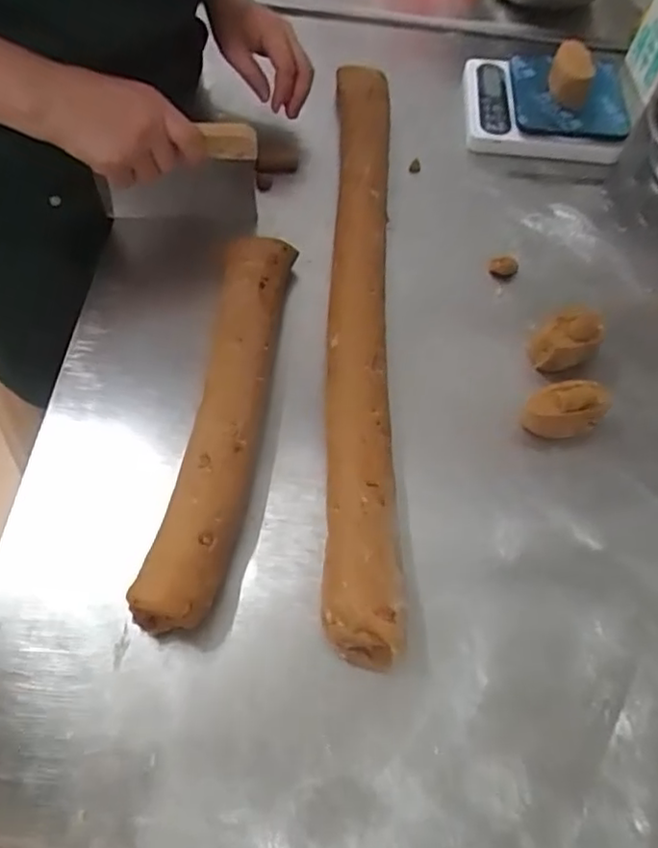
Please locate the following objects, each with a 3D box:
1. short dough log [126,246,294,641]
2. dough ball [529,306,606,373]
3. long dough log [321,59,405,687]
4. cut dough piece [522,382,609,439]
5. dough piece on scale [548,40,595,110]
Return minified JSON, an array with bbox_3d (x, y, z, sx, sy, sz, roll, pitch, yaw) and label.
[{"bbox_3d":[-0.084,-0.017,0.533,0.067,0.056,0.362,8,62,1],"label":"short dough log"},{"bbox_3d":[0.213,-0.071,0.583,0.059,0.047,0.042,-28,67,-17],"label":"dough ball"},{"bbox_3d":[0.029,-0.114,0.588,0.057,0.055,0.619,2,62,-2],"label":"long dough log"},{"bbox_3d":[0.200,-0.009,0.550,0.069,0.048,0.035,-12,63,-9],"label":"cut dough piece"},{"bbox_3d":[0.263,-0.381,0.703,0.042,0.034,0.062,12,62,3],"label":"dough piece on scale"}]

